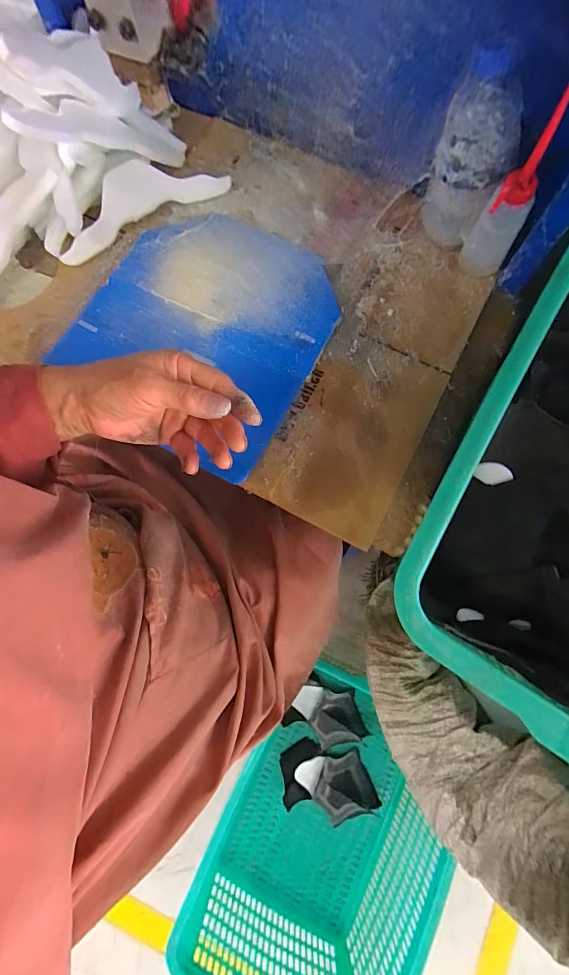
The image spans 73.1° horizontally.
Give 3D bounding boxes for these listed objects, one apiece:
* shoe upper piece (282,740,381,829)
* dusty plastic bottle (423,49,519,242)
[{"bbox_3d":[0.111,0.684,0.878,0.203,0.048,0.144,12,76,4],"label":"shoe upper piece"},{"bbox_3d":[0.220,-0.385,0.459,0.085,0.163,0.069,19,76,6],"label":"dusty plastic bottle"}]

